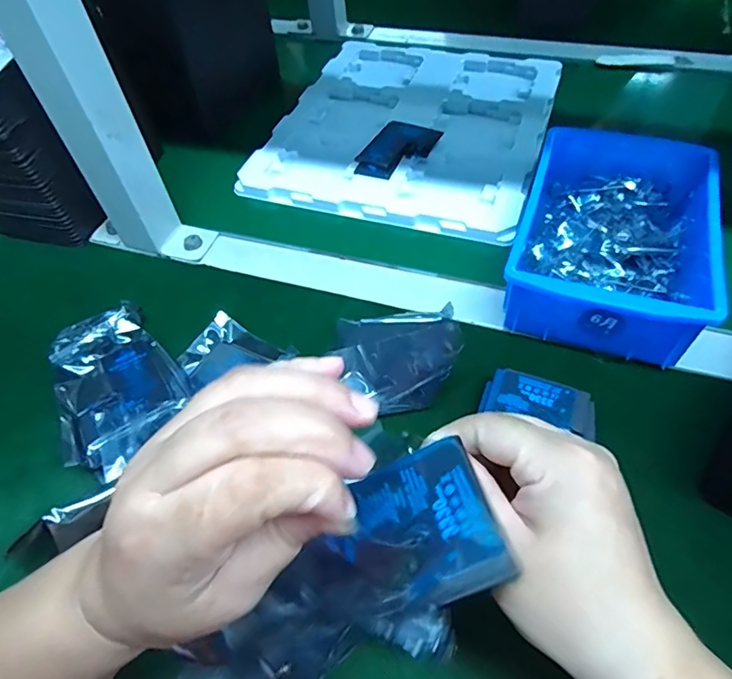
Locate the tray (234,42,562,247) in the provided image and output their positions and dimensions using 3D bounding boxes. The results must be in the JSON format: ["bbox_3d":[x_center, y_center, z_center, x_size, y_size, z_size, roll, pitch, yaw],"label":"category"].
[{"bbox_3d":[0.052,-0.240,0.563,0.275,0.017,0.314,15,55,15],"label":"tray"}]

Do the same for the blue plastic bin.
[{"bbox_3d":[0.190,-0.082,0.403,0.126,0.064,0.197,15,56,15],"label":"blue plastic bin"}]

